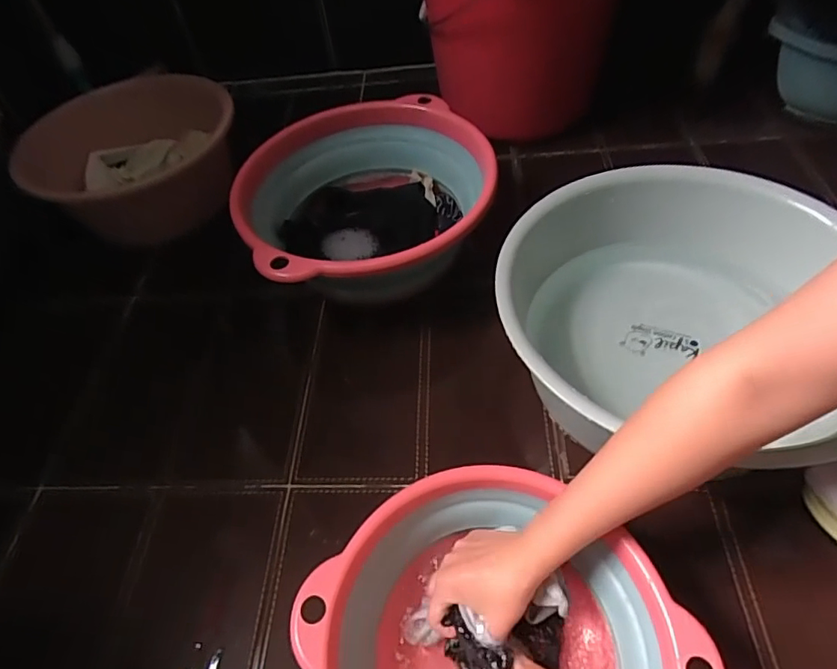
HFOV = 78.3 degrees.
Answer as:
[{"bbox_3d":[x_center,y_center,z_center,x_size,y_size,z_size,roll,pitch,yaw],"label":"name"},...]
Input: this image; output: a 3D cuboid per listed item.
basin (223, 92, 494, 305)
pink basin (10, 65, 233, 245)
[{"bbox_3d":[-0.071,-0.184,0.731,0.332,0.119,0.334,-2,55,3],"label":"basin"},{"bbox_3d":[-0.459,-0.306,0.887,0.289,0.144,0.289,-2,55,3],"label":"pink basin"}]

